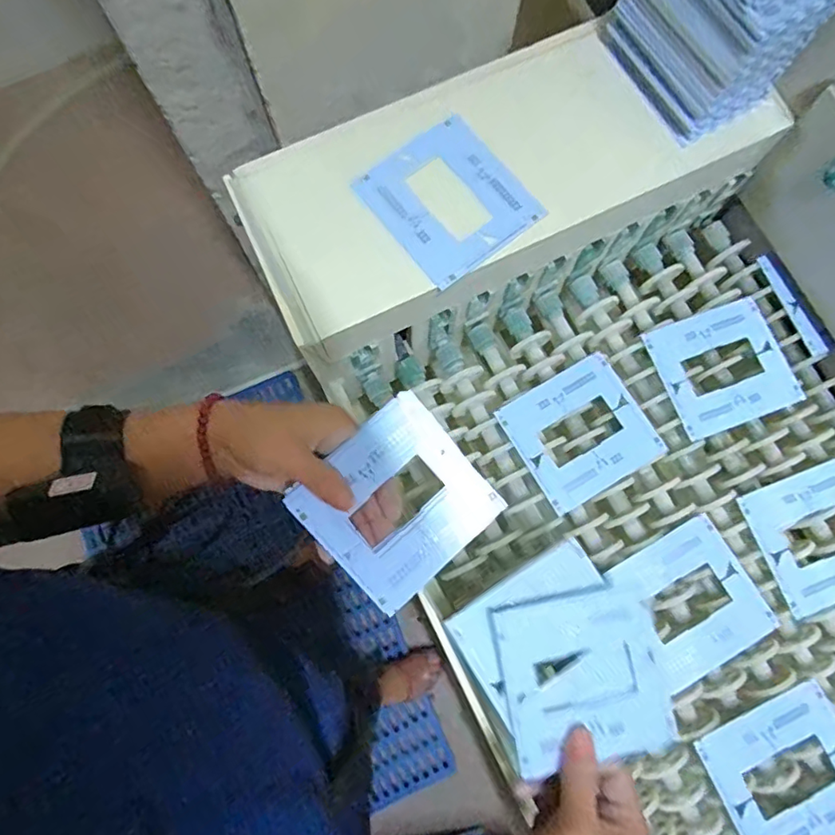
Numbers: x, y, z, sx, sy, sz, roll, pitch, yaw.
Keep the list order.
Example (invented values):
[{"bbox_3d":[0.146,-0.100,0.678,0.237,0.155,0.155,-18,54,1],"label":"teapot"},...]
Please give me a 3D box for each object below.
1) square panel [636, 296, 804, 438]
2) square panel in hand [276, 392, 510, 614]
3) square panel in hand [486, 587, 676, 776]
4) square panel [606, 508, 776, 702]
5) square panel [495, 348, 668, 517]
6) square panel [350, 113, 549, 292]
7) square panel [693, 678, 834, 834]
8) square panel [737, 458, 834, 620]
[{"bbox_3d":[0.264,-0.043,0.478,0.108,0.010,0.100,-19,79,-3],"label":"square panel"},{"bbox_3d":[-0.013,0.057,0.372,0.109,0.006,0.104,-43,91,-5],"label":"square panel in hand"},{"bbox_3d":[0.113,0.171,0.368,0.112,0.008,0.105,-8,81,-8],"label":"square panel in hand"},{"bbox_3d":[0.215,0.144,0.435,0.102,0.006,0.100,-30,80,-7],"label":"square panel"},{"bbox_3d":[0.137,0.012,0.465,0.107,0.004,0.101,-30,79,-5],"label":"square panel"},{"bbox_3d":[0.023,-0.160,0.407,0.099,0.004,0.108,-38,81,-6],"label":"square panel"},{"bbox_3d":[0.279,0.269,0.412,0.109,0.009,0.105,-24,80,-4],"label":"square panel"},{"bbox_3d":[0.330,0.095,0.449,0.108,0.008,0.102,-21,80,-3],"label":"square panel"}]

